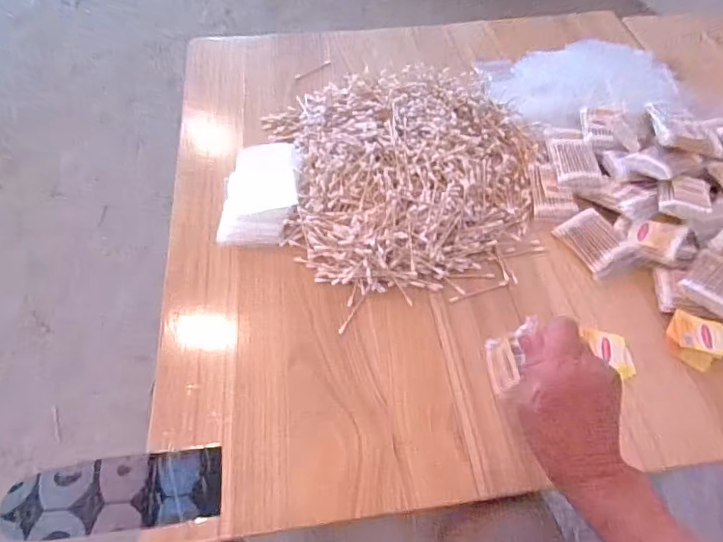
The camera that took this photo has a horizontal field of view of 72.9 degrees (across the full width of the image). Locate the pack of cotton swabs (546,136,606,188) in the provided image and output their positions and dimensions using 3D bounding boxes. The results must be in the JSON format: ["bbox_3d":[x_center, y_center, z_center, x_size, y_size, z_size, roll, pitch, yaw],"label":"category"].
[{"bbox_3d":[0.280,-0.144,0.640,0.054,0.013,0.080,0,56,-1],"label":"pack of cotton swabs"}]

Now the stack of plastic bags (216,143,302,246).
[{"bbox_3d":[-0.124,-0.101,0.611,0.091,0.027,0.152,0,56,-2],"label":"stack of plastic bags"}]

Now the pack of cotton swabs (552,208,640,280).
[{"bbox_3d":[0.279,-0.033,0.584,0.056,0.015,0.081,-37,62,5],"label":"pack of cotton swabs"}]

